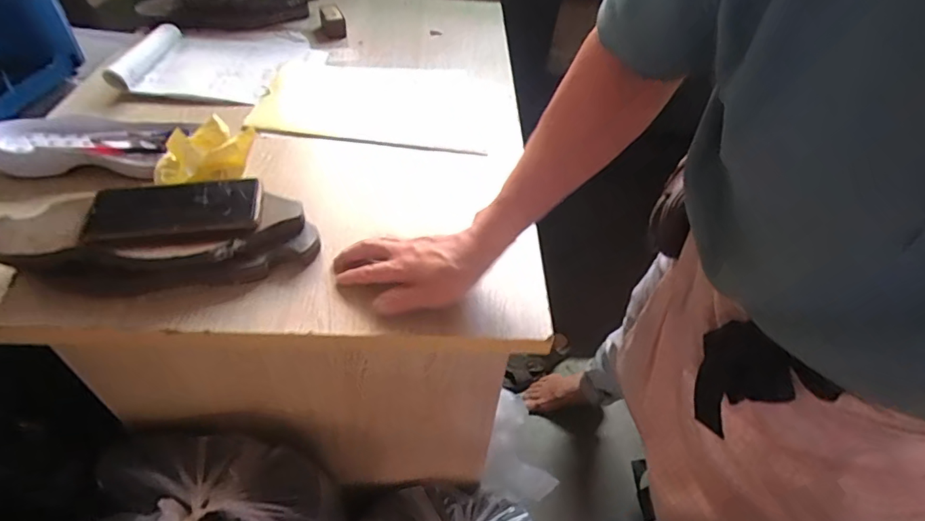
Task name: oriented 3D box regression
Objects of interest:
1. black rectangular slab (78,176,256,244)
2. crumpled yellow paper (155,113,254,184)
[{"bbox_3d":[-0.298,-0.055,0.529,0.162,0.014,0.094,-6,48,-11],"label":"black rectangular slab"},{"bbox_3d":[-0.308,-0.127,0.604,0.099,0.047,0.094,21,48,14],"label":"crumpled yellow paper"}]

